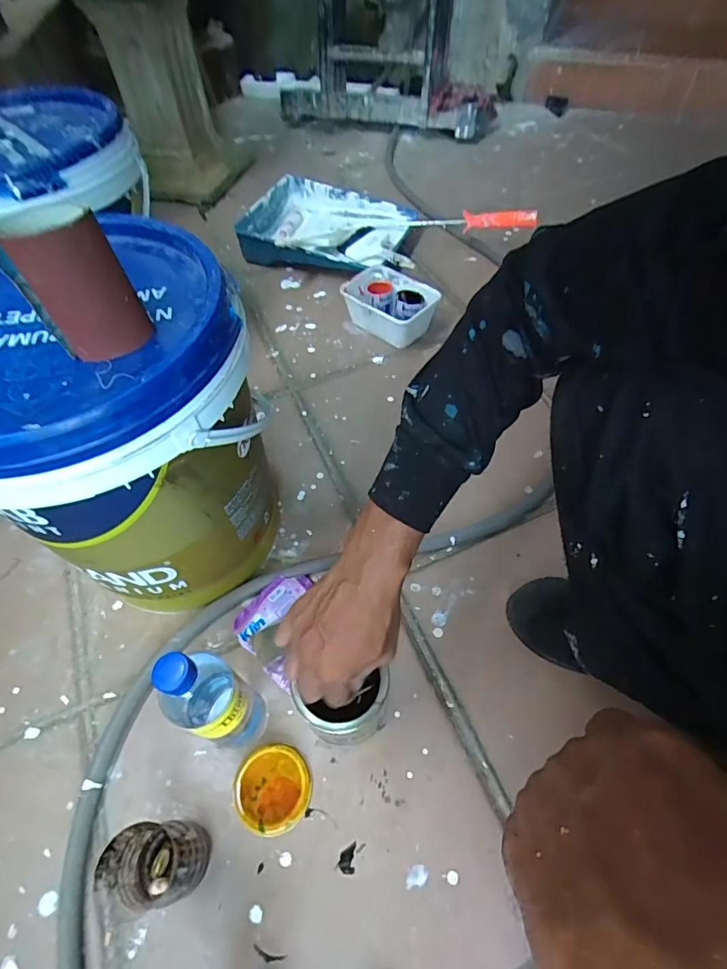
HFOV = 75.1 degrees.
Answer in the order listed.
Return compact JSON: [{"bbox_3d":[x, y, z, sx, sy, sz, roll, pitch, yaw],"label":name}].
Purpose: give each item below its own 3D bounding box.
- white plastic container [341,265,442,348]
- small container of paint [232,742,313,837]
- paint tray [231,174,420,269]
[{"bbox_3d":[0.053,-0.345,0.933,0.180,0.082,0.116,35,63,22],"label":"white plastic container"},{"bbox_3d":[-0.100,0.331,0.517,0.081,0.013,0.080,10,57,8],"label":"small container of paint"},{"bbox_3d":[-0.096,-0.593,1.109,0.370,0.089,0.267,20,58,14],"label":"paint tray"}]

